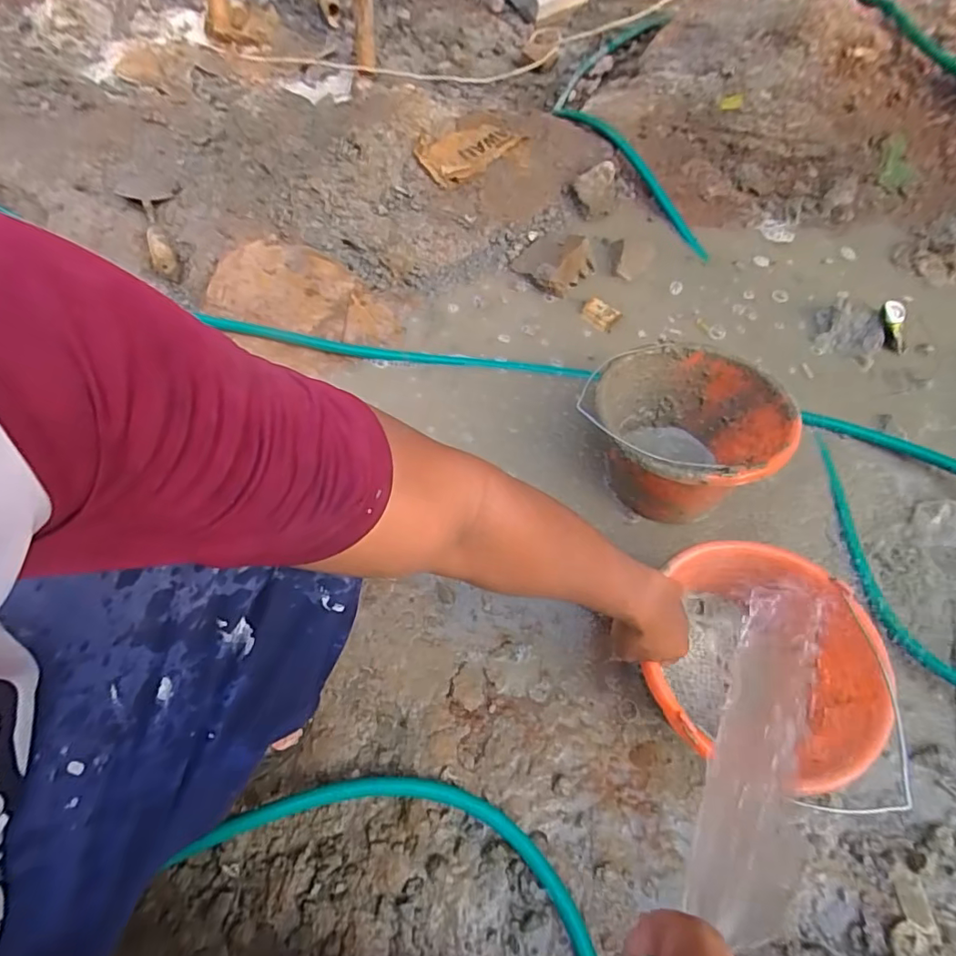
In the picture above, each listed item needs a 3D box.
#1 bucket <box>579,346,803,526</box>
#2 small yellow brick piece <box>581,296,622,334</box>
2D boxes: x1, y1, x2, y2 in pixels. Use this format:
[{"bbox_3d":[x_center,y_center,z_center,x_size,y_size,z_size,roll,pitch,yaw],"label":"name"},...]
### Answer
[{"bbox_3d":[0.284,-0.065,0.728,0.224,0.167,0.215,-1,65,3],"label":"bucket"},{"bbox_3d":[0.205,-0.274,0.904,0.061,0.015,0.042,36,72,18],"label":"small yellow brick piece"}]

